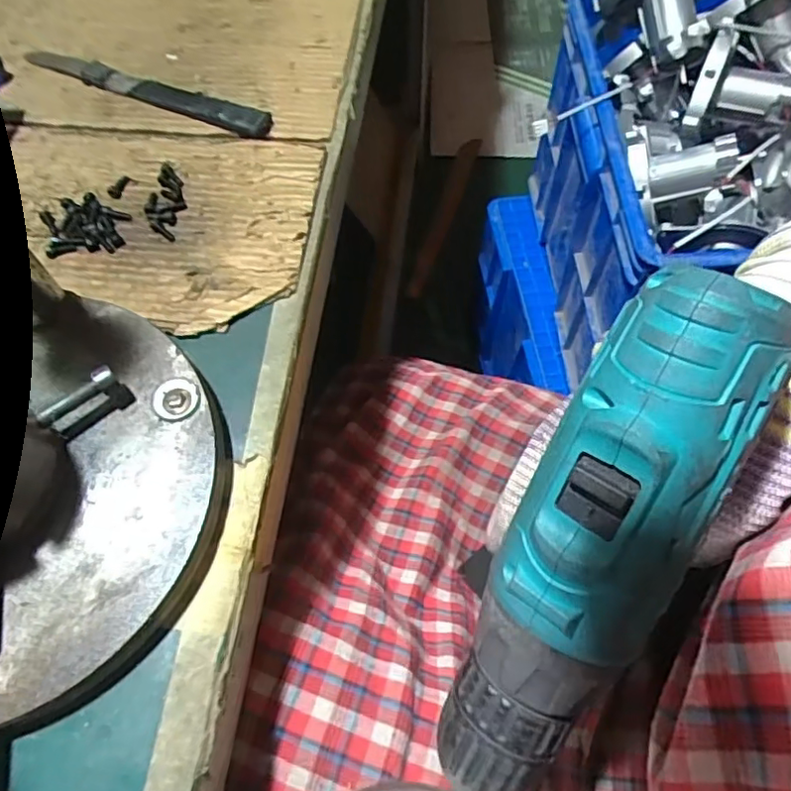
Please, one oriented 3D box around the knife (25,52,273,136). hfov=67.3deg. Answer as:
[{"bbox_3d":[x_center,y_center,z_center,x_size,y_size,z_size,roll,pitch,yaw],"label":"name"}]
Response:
[{"bbox_3d":[-0.167,-0.206,0.396,0.191,0.009,0.019,23,65,12],"label":"knife"}]

